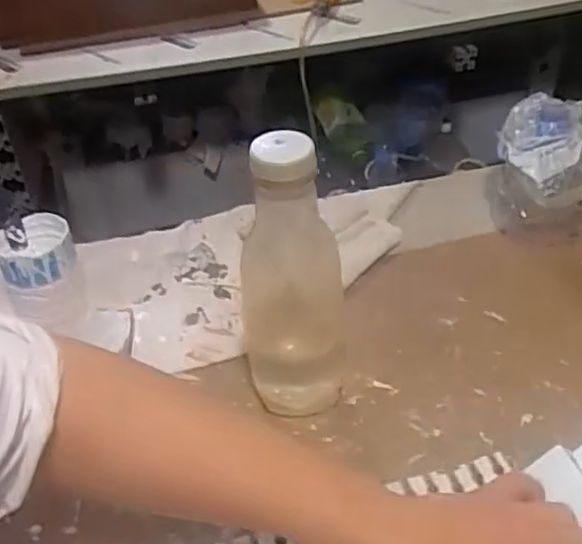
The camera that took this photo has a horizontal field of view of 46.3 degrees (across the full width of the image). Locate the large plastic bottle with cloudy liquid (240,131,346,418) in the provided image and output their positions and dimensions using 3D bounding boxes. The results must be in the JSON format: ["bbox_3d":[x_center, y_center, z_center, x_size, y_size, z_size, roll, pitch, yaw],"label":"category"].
[{"bbox_3d":[0.001,0.004,0.487,0.068,0.226,0.064,1,39,6],"label":"large plastic bottle with cloudy liquid"}]

